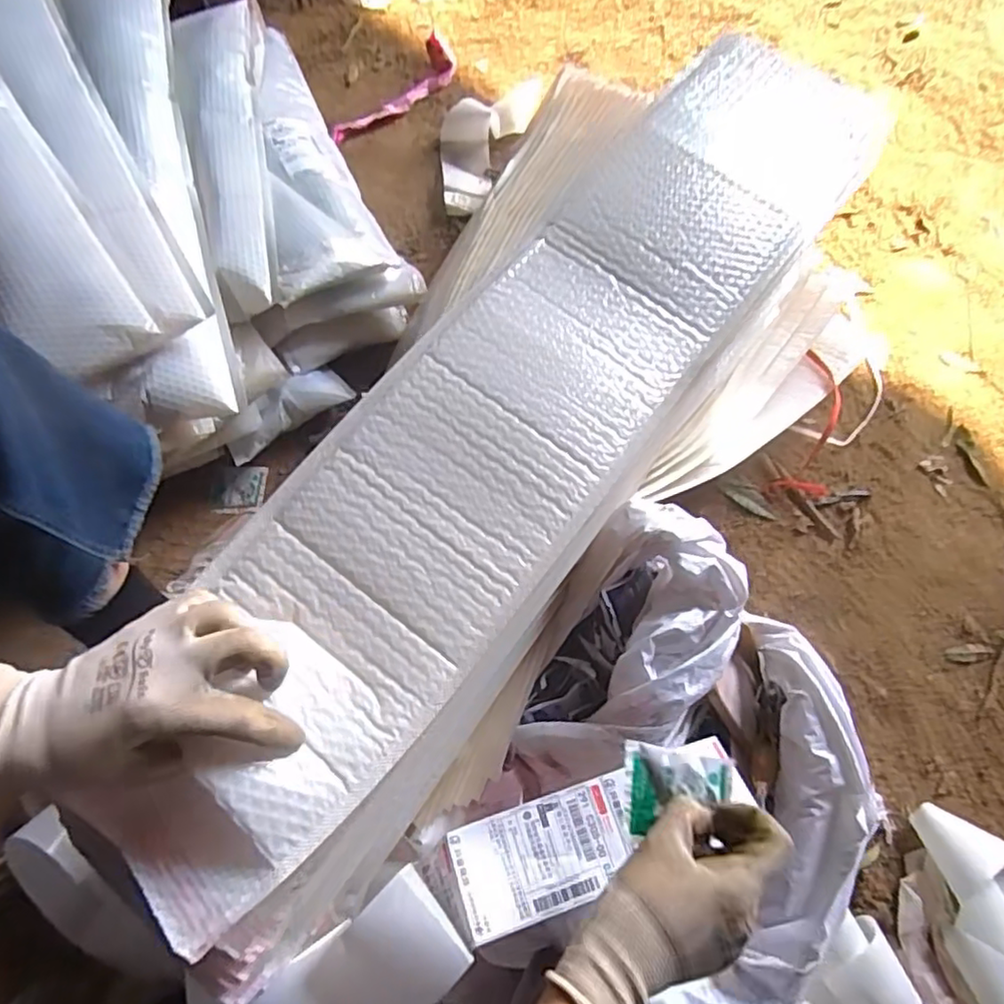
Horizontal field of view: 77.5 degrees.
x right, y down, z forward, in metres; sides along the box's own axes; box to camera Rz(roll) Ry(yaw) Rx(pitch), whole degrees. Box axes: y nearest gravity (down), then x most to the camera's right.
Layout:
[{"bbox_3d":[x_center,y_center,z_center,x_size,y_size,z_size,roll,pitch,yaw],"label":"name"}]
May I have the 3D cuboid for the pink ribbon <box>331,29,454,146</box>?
[{"bbox_3d":[-0.164,-0.666,1.019,0.077,0.049,0.268,40,75,12],"label":"pink ribbon"}]

